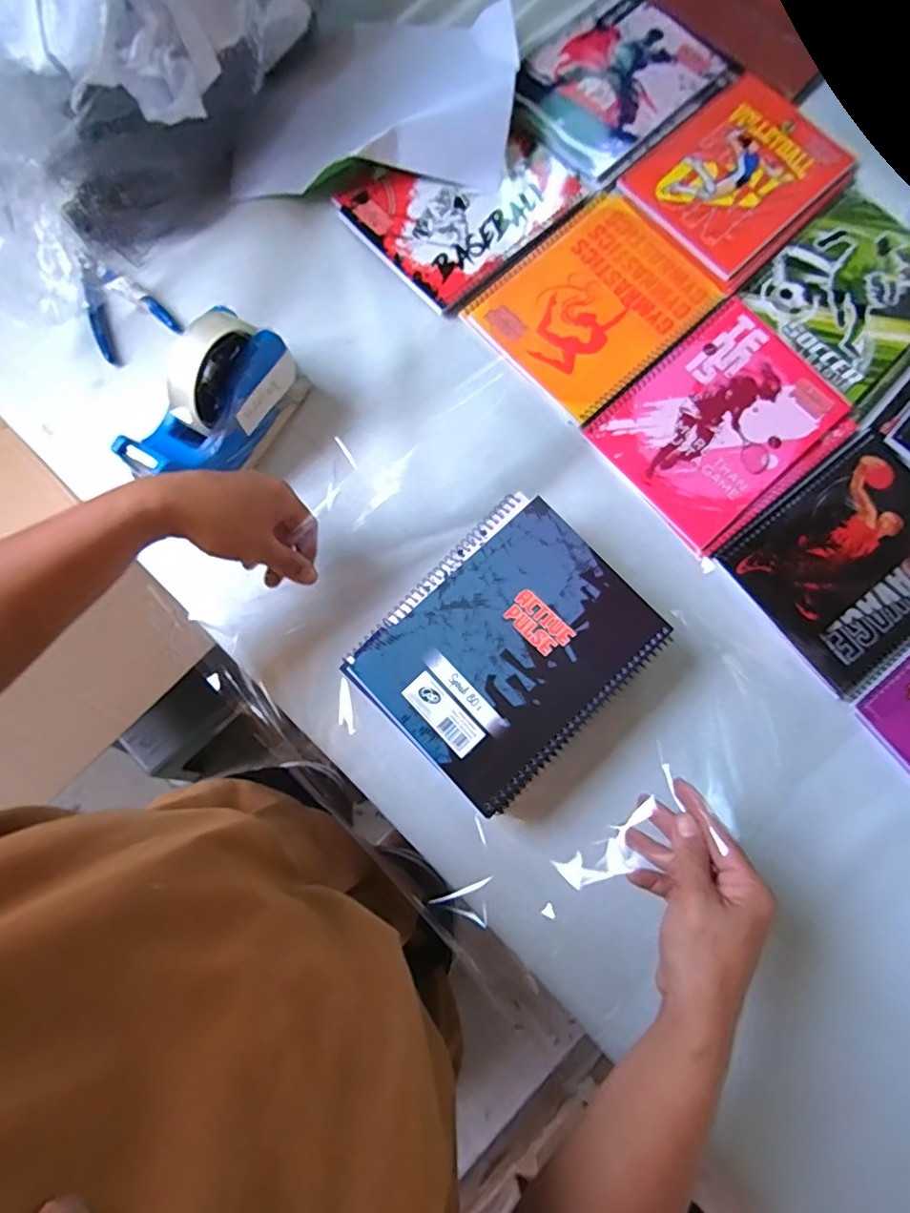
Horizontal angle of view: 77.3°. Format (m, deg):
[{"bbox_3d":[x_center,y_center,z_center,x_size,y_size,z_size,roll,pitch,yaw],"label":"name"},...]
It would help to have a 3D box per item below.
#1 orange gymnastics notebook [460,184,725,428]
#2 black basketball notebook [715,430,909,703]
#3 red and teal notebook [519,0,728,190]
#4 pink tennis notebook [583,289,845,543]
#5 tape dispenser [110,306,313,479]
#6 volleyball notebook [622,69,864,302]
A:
[{"bbox_3d":[0.131,-0.284,0.529,0.204,0.007,0.157,-42,83,-7],"label":"orange gymnastics notebook"},{"bbox_3d":[0.348,-0.041,0.488,0.197,0.006,0.159,-39,83,-7],"label":"black basketball notebook"},{"bbox_3d":[0.165,-0.534,0.577,0.149,0.010,0.207,44,82,7],"label":"red and teal notebook"},{"bbox_3d":[0.234,-0.168,0.508,0.194,0.008,0.147,-42,83,-7],"label":"pink tennis notebook"},{"bbox_3d":[-0.191,-0.158,0.455,0.057,0.105,0.148,29,81,4],"label":"tape dispenser"},{"bbox_3d":[0.281,-0.421,0.559,0.204,0.007,0.161,-42,83,-7],"label":"volleyball notebook"}]

